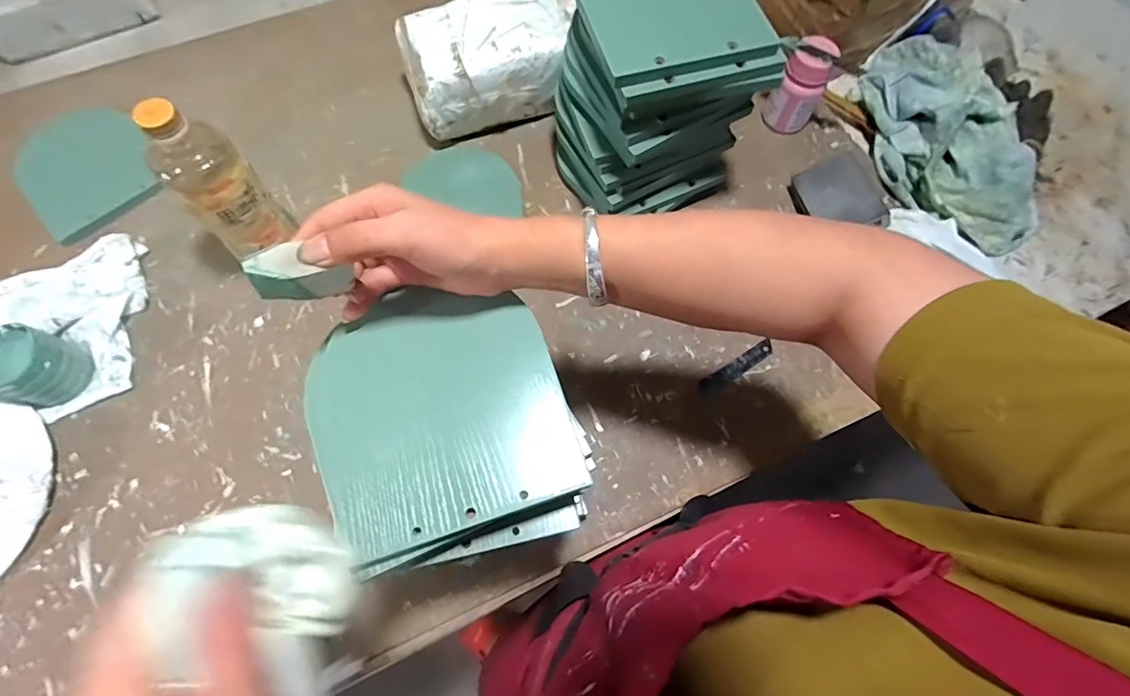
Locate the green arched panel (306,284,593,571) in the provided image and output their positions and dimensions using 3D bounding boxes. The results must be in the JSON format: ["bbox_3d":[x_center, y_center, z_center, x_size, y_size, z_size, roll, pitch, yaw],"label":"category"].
[{"bbox_3d":[-0.078,0.035,0.316,0.147,0.011,0.157,-19,71,-7],"label":"green arched panel"}]

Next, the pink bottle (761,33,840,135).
[{"bbox_3d":[0.290,-0.320,0.619,0.057,0.097,0.053,28,72,10],"label":"pink bottle"}]

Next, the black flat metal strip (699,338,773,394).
[{"bbox_3d":[0.182,0.021,0.532,0.090,0.004,0.017,-31,76,-9],"label":"black flat metal strip"}]

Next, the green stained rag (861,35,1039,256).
[{"bbox_3d":[0.470,-0.269,0.604,0.162,0.077,0.304,-5,69,-1],"label":"green stained rag"}]

